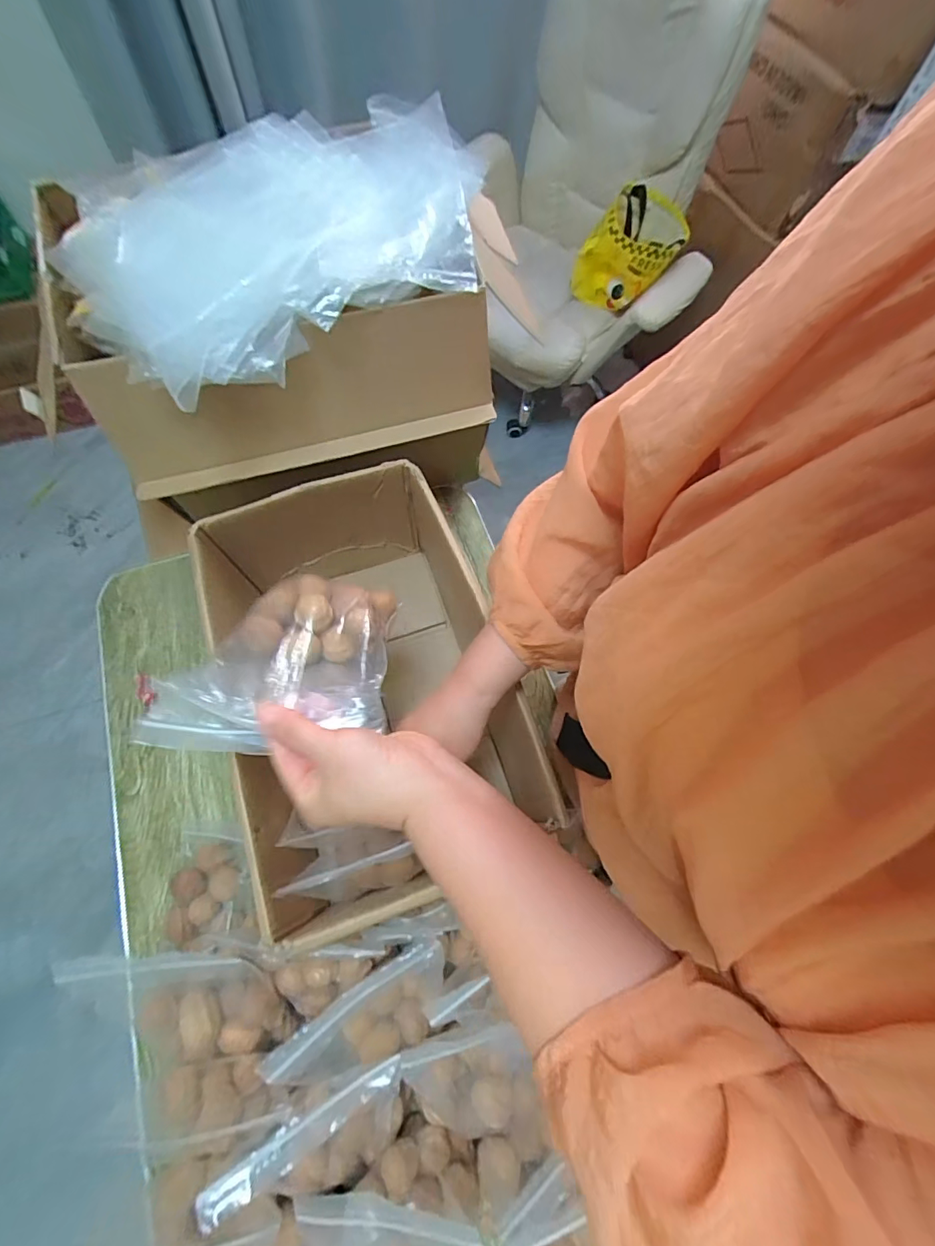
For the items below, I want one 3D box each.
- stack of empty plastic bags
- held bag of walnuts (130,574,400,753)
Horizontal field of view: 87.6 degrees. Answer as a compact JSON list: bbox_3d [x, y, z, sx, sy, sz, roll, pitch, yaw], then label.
[{"bbox_3d":[-0.178,-0.386,0.478,0.404,0.060,0.288,-33,73,-14],"label":"stack of empty plastic bags"},{"bbox_3d":[-0.145,0.031,0.389,0.163,0.055,0.169,-2,44,-5],"label":"held bag of walnuts"}]

